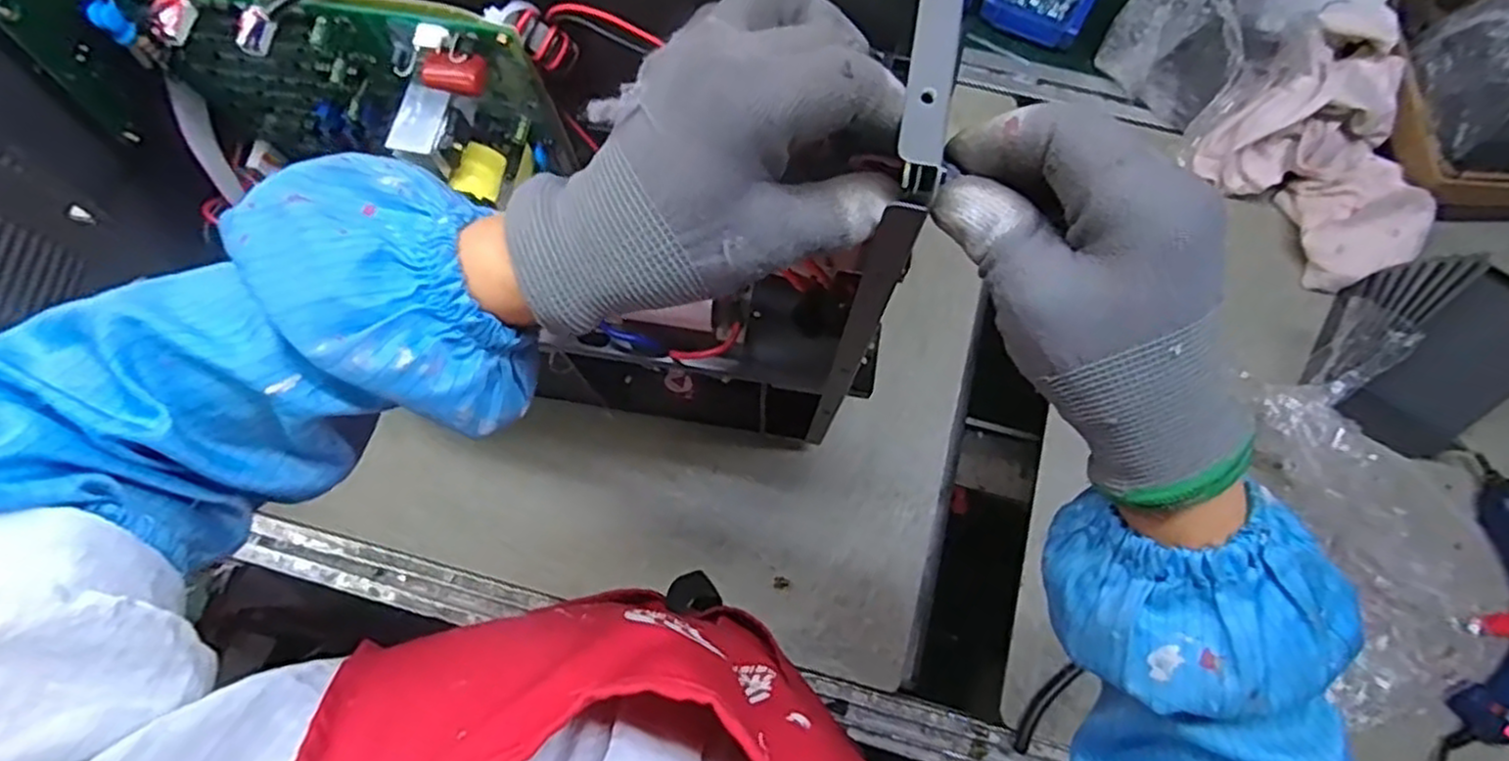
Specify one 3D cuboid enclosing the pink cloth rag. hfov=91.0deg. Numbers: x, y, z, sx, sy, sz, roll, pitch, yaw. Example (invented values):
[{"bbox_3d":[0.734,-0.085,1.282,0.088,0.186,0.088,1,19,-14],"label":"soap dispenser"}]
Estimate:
[{"bbox_3d":[0.568,-0.228,0.701,0.195,0.089,0.226,-32,77,-8],"label":"pink cloth rag"}]

